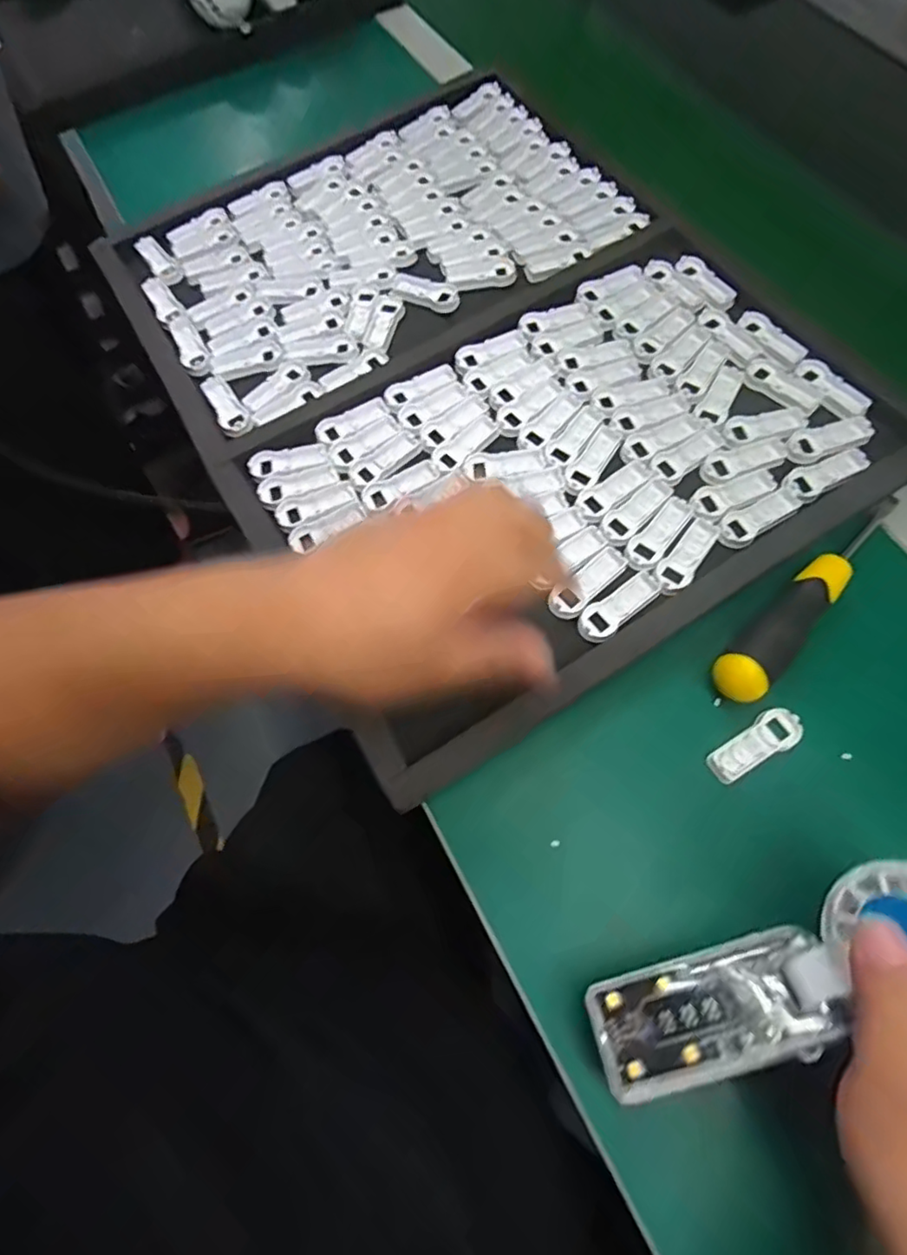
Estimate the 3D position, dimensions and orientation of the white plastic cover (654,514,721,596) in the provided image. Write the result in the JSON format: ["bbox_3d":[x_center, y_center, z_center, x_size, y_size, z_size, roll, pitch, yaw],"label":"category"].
[{"bbox_3d":[0.150,-0.046,0.389,0.021,0.004,0.061,35,74,14],"label":"white plastic cover"}]

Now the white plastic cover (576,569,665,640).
[{"bbox_3d":[0.103,-0.013,0.376,0.058,0.005,0.022,-39,72,-11],"label":"white plastic cover"}]

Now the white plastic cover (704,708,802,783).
[{"bbox_3d":[0.173,0.068,0.347,0.057,0.007,0.022,-30,71,-8],"label":"white plastic cover"}]

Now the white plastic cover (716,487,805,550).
[{"bbox_3d":[0.198,-0.071,0.393,0.058,0.005,0.023,-32,71,-9],"label":"white plastic cover"}]

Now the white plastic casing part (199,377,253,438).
[{"bbox_3d":[-0.173,-0.168,0.461,0.023,0.006,0.068,-33,71,-10],"label":"white plastic casing part"}]

